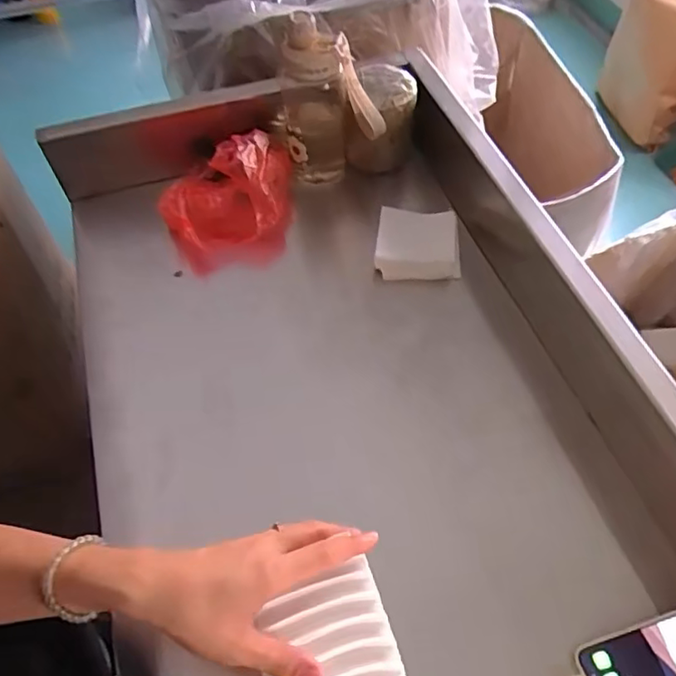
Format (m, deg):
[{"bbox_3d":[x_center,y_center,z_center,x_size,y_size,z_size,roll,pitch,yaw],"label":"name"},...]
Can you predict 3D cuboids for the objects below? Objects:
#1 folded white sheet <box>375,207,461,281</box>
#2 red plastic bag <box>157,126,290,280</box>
[{"bbox_3d":[0.100,-0.120,0.712,0.099,0.040,0.098,3,56,4],"label":"folded white sheet"},{"bbox_3d":[-0.144,-0.179,0.736,0.164,0.086,0.160,-5,56,-1],"label":"red plastic bag"}]

